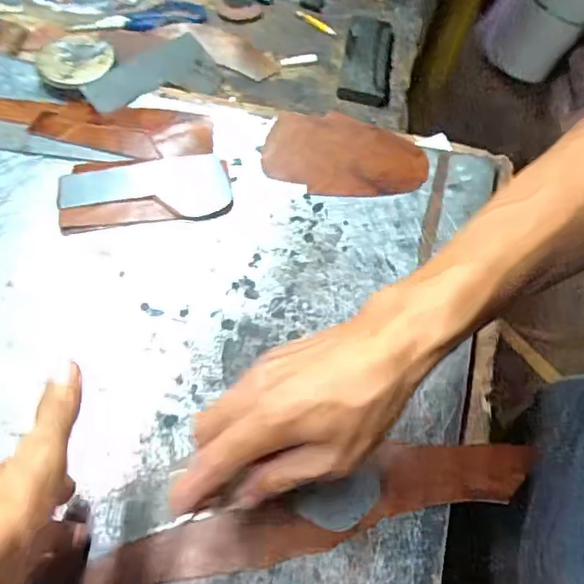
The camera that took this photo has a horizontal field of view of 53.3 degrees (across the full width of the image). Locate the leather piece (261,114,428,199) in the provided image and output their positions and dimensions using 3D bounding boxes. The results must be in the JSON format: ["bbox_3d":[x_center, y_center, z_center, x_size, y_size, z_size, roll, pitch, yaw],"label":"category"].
[{"bbox_3d":[0.049,-0.130,0.549,0.147,0.014,0.097,1,56,-4],"label":"leather piece"}]

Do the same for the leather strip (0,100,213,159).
[{"bbox_3d":[-0.203,-0.157,0.552,0.252,0.010,0.067,7,58,-4],"label":"leather strip"}]

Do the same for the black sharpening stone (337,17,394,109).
[{"bbox_3d":[0.088,-0.271,0.667,0.054,0.022,0.154,12,58,-1],"label":"black sharpening stone"}]

